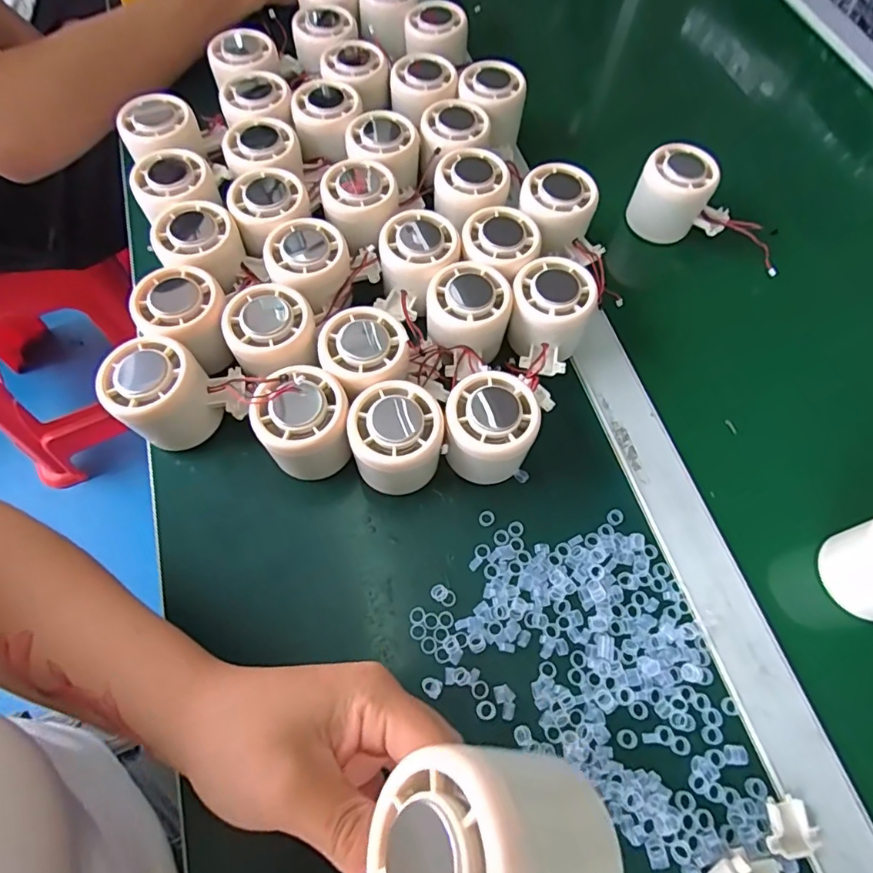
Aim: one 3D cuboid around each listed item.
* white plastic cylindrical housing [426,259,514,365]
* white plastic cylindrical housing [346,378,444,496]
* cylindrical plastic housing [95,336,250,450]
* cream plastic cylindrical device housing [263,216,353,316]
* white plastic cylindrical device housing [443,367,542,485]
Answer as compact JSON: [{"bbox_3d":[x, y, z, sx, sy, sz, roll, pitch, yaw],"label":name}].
[{"bbox_3d":[0.021,-0.085,0.367,0.053,0.041,0.056,1,65,-1],"label":"white plastic cylindrical housing"},{"bbox_3d":[-0.025,0.003,0.334,0.053,0.061,0.051,1,65,-1],"label":"white plastic cylindrical housing"},{"bbox_3d":[-0.158,-0.027,0.341,0.074,0.062,0.048,-14,66,-8],"label":"cylindrical plastic housing"},{"bbox_3d":[-0.087,-0.117,0.371,0.053,0.034,0.051,1,65,-1],"label":"cream plastic cylindrical device housing"},{"bbox_3d":[0.032,-0.003,0.340,0.053,0.055,0.052,1,65,-1],"label":"white plastic cylindrical device housing"}]

